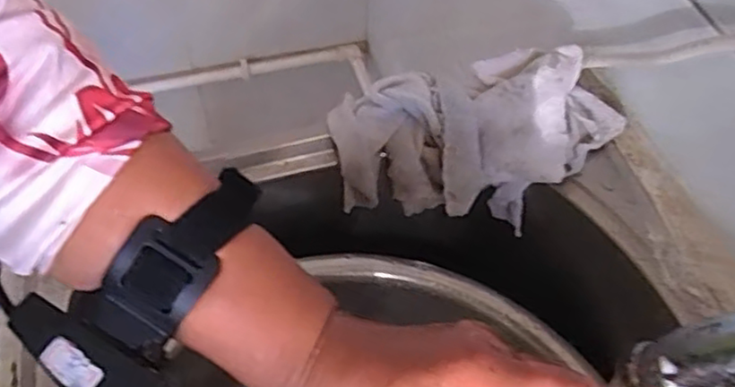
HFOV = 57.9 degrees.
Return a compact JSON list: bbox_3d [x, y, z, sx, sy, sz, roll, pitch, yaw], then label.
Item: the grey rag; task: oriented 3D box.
[{"bbox_3d":[0.074,-0.036,0.475,0.192,0.078,0.096,-9,55,-6],"label":"grey rag"}]

